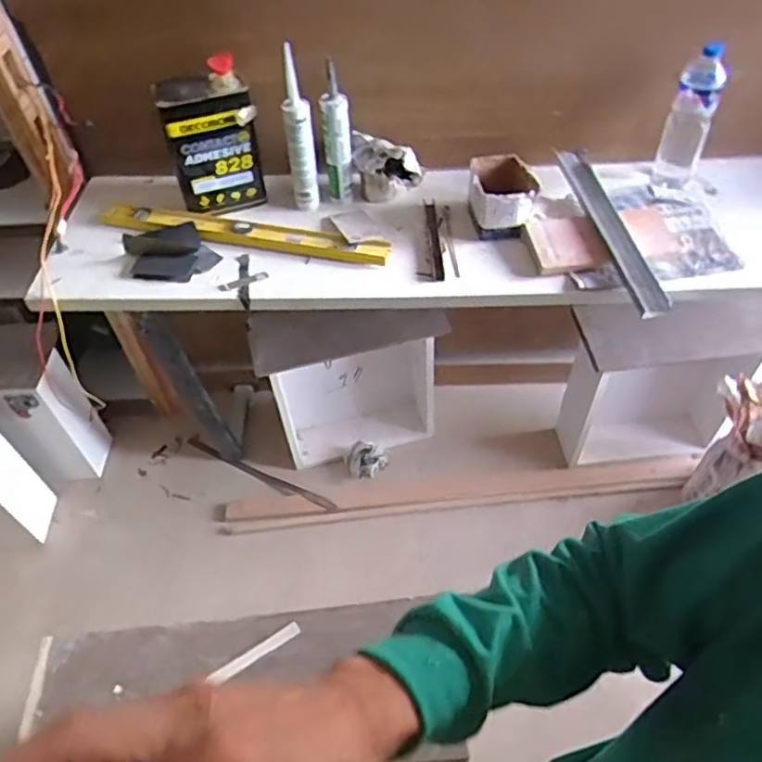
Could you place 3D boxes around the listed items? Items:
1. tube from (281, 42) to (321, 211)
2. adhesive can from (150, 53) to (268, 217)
[{"bbox_3d":[-0.161,-0.486,1.234,0.051,0.314,0.044,-12,51,-6],"label":"tube"},{"bbox_3d":[-0.330,-0.464,1.257,0.174,0.262,0.101,-23,53,-15],"label":"adhesive can"}]

